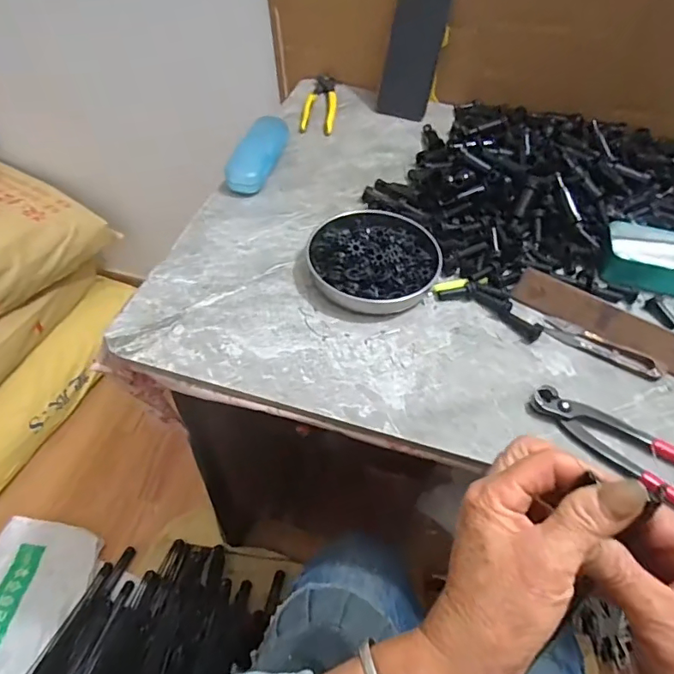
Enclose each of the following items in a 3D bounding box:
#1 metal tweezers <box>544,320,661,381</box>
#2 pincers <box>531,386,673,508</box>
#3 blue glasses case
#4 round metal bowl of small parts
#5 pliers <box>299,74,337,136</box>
[{"bbox_3d":[0.258,0.012,0.492,0.106,0.004,0.022,29,72,20],"label":"metal tweezers"},{"bbox_3d":[0.252,0.103,0.414,0.193,0.014,0.057,30,55,19],"label":"pincers"},{"bbox_3d":[-0.104,-0.244,0.663,0.050,0.030,0.165,11,51,5],"label":"blue glasses case"},{"bbox_3d":[0.034,-0.089,0.537,0.136,0.027,0.141,2,51,-2],"label":"round metal bowl of small parts"},{"bbox_3d":[-0.024,-0.357,0.763,0.047,0.013,0.163,5,51,1],"label":"pliers"}]

